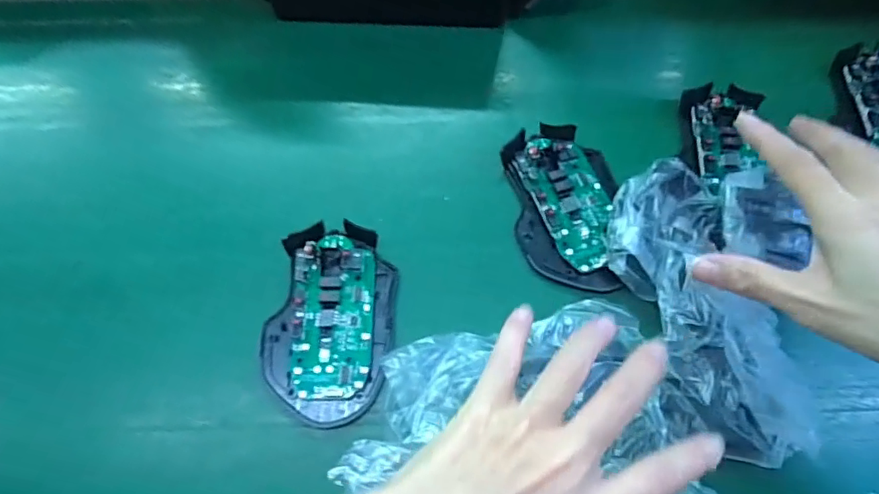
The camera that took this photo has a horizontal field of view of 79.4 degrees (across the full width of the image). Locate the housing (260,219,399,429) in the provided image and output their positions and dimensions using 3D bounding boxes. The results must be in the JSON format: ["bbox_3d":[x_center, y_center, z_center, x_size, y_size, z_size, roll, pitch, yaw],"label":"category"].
[{"bbox_3d":[-0.064,0.041,0.308,0.070,0.016,0.114,6,65,2],"label":"housing"}]

